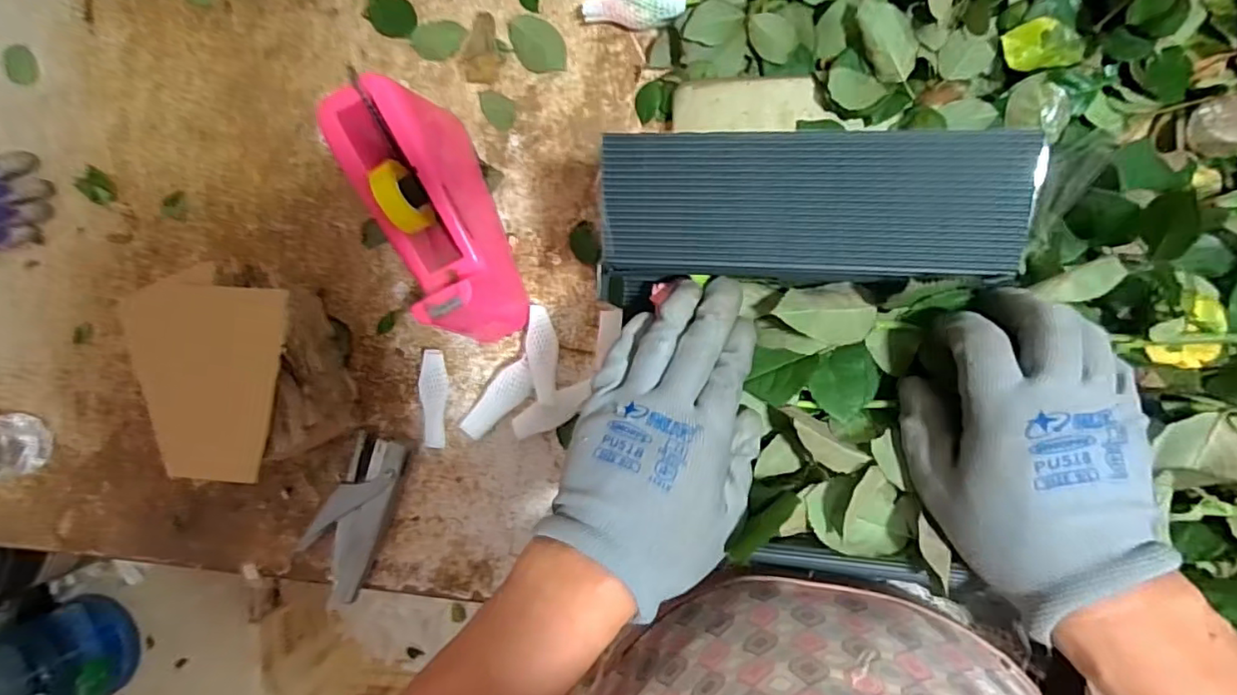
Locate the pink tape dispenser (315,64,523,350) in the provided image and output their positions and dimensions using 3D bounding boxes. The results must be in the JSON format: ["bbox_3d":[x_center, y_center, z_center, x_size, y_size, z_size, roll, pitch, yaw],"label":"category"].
[{"bbox_3d":[-0.143,-0.101,0.469,0.079,0.104,0.198,-24,88,9],"label":"pink tape dispenser"}]

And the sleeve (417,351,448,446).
[{"bbox_3d":[-0.160,0.045,0.514,0.022,0.016,0.091,10,113,9],"label":"sleeve"}]

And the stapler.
[{"bbox_3d":[-0.230,0.148,0.524,0.064,0.030,0.142,31,96,7],"label":"stapler"}]

